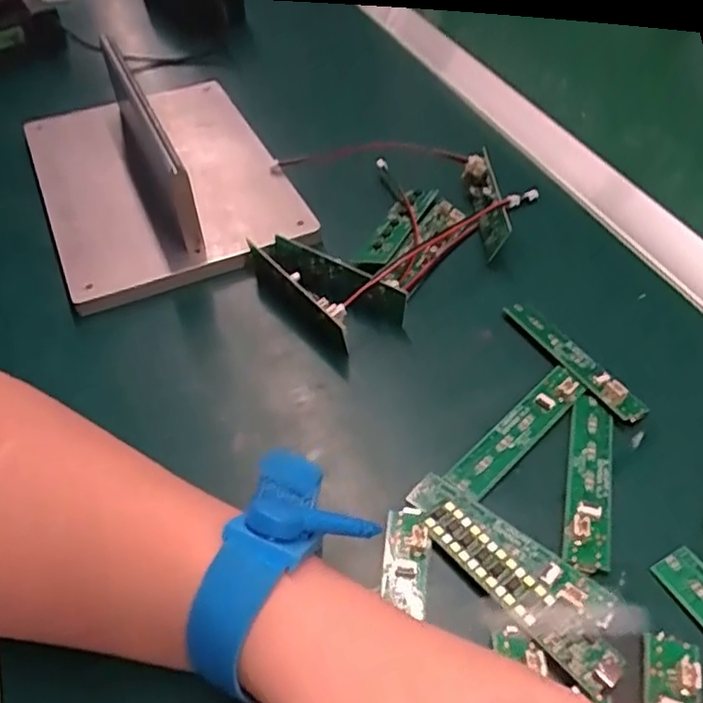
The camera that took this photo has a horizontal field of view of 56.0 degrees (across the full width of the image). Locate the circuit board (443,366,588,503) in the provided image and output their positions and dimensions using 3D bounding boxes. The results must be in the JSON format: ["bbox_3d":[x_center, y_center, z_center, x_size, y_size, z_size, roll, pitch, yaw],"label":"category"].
[{"bbox_3d":[0.073,0.035,0.289,0.079,0.007,0.018,-35,56,-28],"label":"circuit board"}]

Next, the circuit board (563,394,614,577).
[{"bbox_3d":[0.099,0.051,0.271,0.017,0.006,0.080,11,48,11],"label":"circuit board"}]

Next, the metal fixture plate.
[{"bbox_3d":[-0.135,-0.144,0.424,0.143,0.058,0.253,-20,50,-17],"label":"metal fixture plate"}]

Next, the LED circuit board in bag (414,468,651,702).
[{"bbox_3d":[0.061,0.079,0.246,0.034,0.006,0.094,-33,55,-26],"label":"LED circuit board in bag"}]

